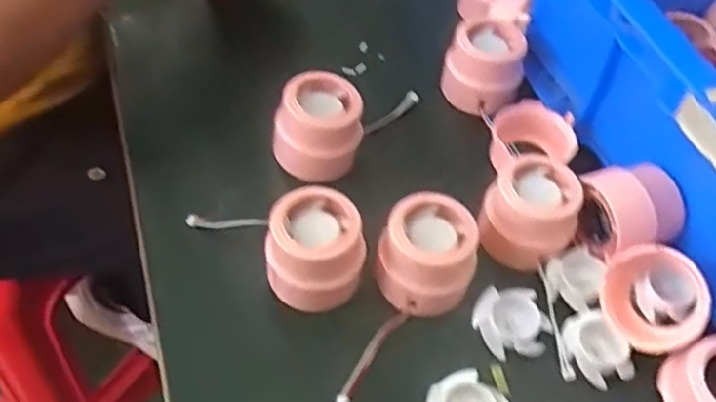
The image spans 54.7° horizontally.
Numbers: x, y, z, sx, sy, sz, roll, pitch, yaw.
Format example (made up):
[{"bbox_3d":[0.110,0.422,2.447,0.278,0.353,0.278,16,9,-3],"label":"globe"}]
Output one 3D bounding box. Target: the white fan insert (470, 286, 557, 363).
[{"bbox_3d":[0.085,0.068,0.384,0.037,0.014,0.039,2,52,-2],"label":"white fan insert"}]

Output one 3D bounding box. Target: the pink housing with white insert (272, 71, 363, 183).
[{"bbox_3d":[-0.026,-0.048,0.442,0.053,0.048,0.050,-2,52,-6],"label":"pink housing with white insert"}]

